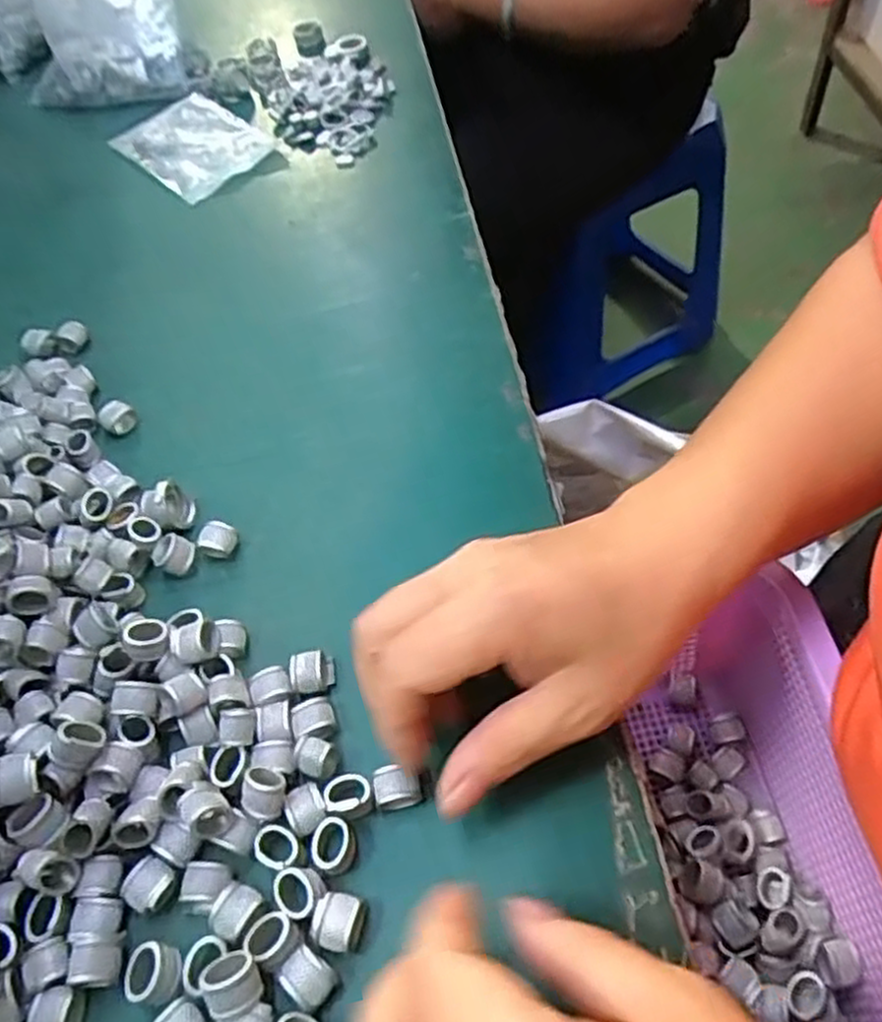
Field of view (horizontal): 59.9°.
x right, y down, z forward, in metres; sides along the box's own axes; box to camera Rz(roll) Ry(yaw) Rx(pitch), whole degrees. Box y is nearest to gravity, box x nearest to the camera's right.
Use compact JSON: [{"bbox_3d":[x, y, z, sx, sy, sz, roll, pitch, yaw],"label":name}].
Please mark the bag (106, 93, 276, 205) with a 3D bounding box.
[{"bbox_3d":[-0.177,-0.261,0.548,0.075,0.019,0.126,-38,58,-18],"label":"bag"}]

